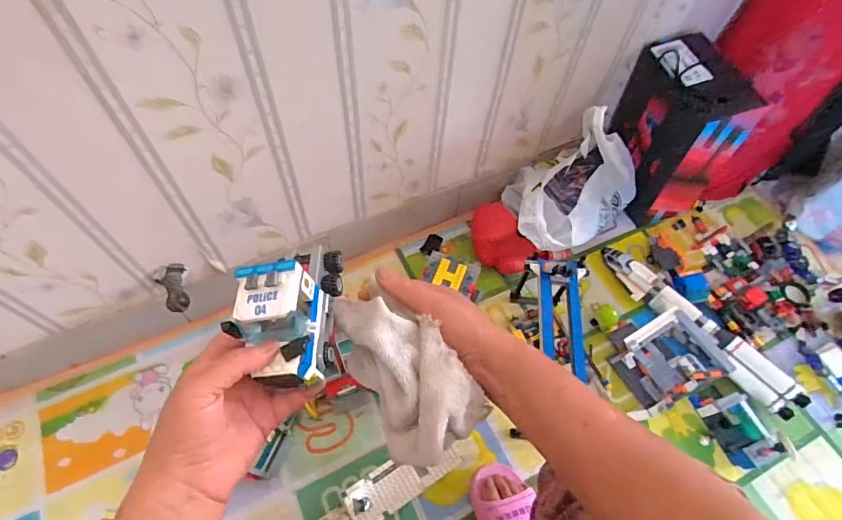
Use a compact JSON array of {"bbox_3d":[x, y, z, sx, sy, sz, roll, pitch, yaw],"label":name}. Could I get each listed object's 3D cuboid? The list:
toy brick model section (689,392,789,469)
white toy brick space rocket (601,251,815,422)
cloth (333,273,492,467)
[{"bbox_3d":[0.547,0.286,0.800,0.049,0.096,0.126,-12,61,-9],"label":"toy brick model section"},{"bbox_3d":[0.516,0.120,0.888,0.090,0.088,0.423,-30,66,-18],"label":"white toy brick space rocket"},{"bbox_3d":[-0.020,0.094,0.386,0.087,0.071,0.138,-35,69,-21],"label":"cloth"}]

